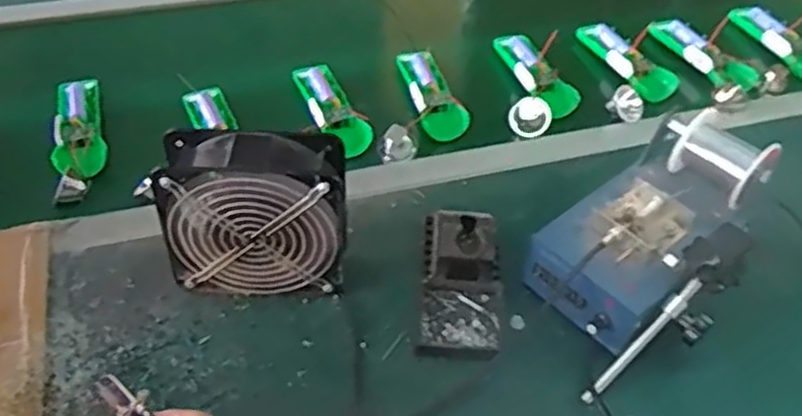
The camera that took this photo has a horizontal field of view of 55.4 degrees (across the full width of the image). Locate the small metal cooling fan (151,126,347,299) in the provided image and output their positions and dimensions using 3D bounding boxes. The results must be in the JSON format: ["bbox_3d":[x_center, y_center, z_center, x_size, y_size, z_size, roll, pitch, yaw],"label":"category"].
[{"bbox_3d":[-0.120,0.010,0.646,0.144,0.156,0.066,-3,45,-6],"label":"small metal cooling fan"}]

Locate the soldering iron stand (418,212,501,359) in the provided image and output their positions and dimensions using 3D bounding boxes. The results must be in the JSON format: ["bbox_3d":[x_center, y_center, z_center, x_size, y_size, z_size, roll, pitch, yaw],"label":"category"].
[{"bbox_3d":[0.056,0.054,0.677,0.075,0.060,0.152,4,45,2],"label":"soldering iron stand"}]

